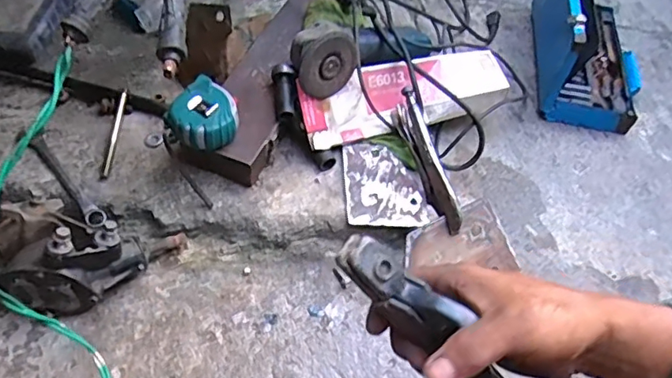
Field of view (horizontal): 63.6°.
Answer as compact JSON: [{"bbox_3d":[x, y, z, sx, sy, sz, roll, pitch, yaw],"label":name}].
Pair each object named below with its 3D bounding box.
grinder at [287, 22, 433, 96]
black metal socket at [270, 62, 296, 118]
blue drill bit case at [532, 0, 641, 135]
[{"bbox_3d":[0.039,-0.218,0.813,0.276,0.081,0.099,-27,59,-38],"label":"grinder"},{"bbox_3d":[-0.073,-0.142,0.770,0.032,0.034,0.085,-2,56,-8],"label":"black metal socket"},{"bbox_3d":[0.498,-0.292,1.020,0.214,0.202,0.367,12,55,2],"label":"blue drill bit case"}]

